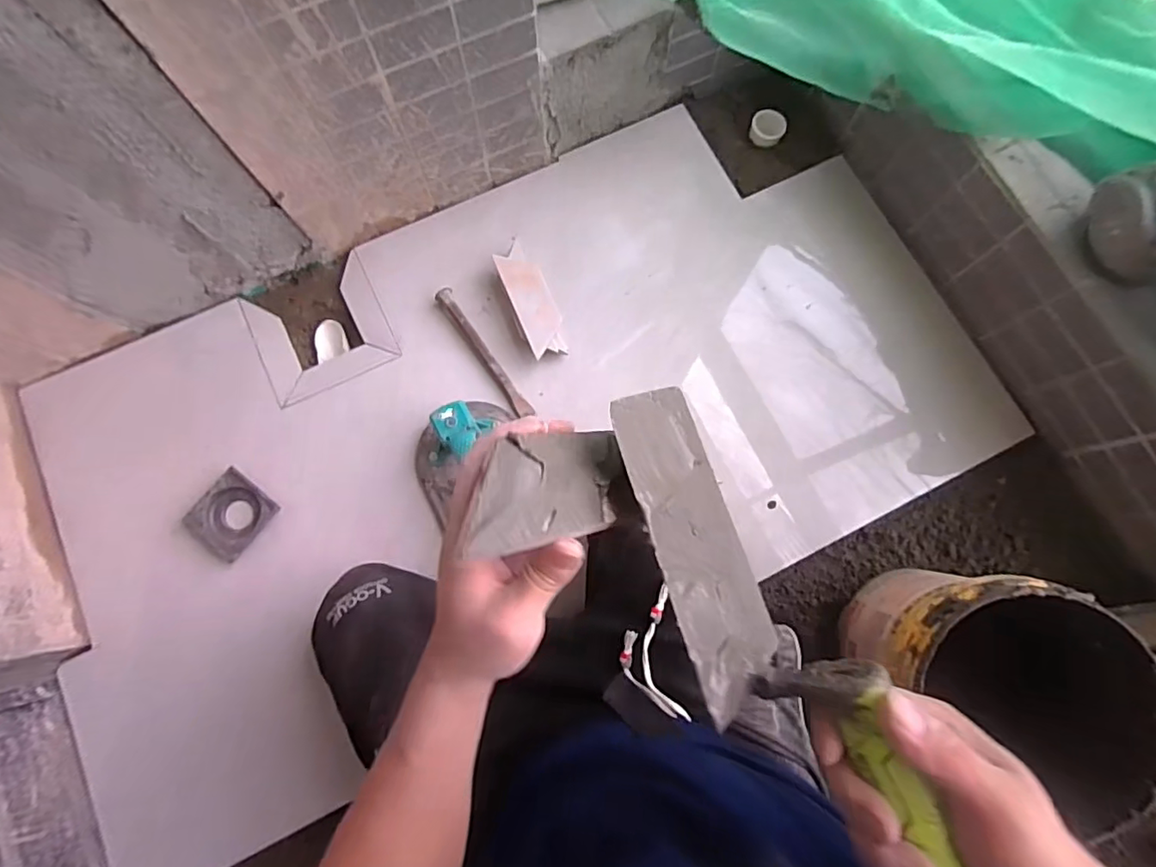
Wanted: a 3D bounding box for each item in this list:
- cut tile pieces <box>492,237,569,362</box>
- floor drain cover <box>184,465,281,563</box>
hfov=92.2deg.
[{"bbox_3d":[-0.073,-0.204,0.846,0.067,0.032,0.184,-20,79,-4],"label":"cut tile pieces"},{"bbox_3d":[-0.487,0.114,0.777,0.094,0.014,0.097,37,81,8],"label":"floor drain cover"}]

